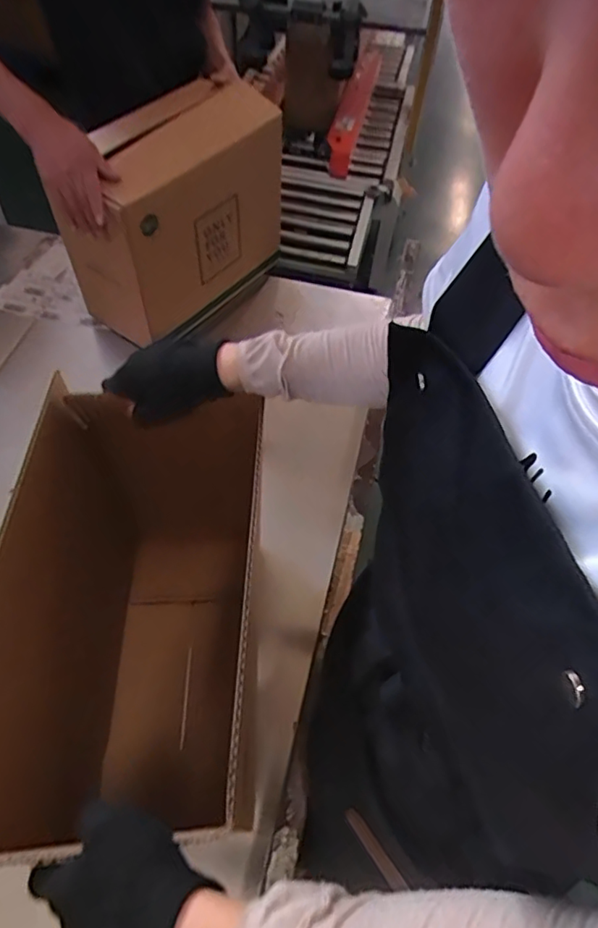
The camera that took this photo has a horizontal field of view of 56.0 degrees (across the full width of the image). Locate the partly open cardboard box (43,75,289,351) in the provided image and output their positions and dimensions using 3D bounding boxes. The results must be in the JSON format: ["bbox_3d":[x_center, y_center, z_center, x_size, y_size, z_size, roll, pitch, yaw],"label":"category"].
[{"bbox_3d":[-0.228,-0.489,1.101,0.196,0.319,0.439,26,59,14],"label":"partly open cardboard box"}]

